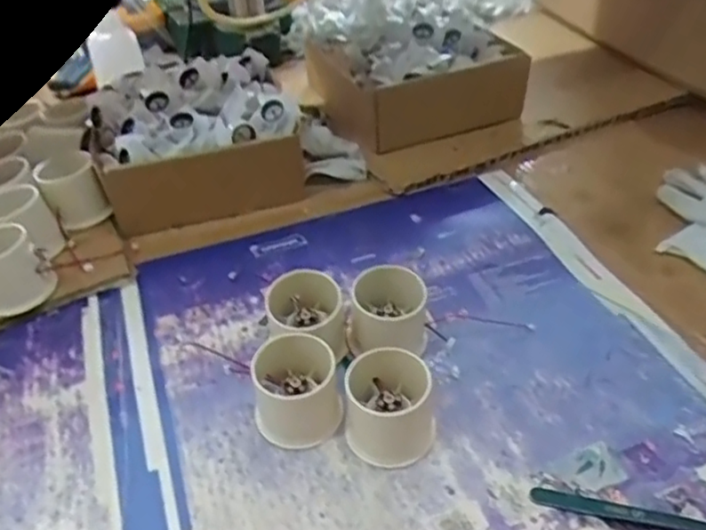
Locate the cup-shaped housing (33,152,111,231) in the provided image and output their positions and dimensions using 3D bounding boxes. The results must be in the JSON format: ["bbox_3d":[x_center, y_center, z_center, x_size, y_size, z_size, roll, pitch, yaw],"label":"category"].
[{"bbox_3d":[-0.254,-0.067,0.591,0.047,0.047,0.060,-21,43,-20],"label":"cup-shaped housing"}]

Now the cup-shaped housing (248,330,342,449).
[{"bbox_3d":[-0.037,0.076,0.417,0.056,0.047,0.060,-5,40,-2],"label":"cup-shaped housing"}]

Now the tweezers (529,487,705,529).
[{"bbox_3d":[0.162,0.139,0.360,0.121,0.006,0.011,8,42,13],"label":"tweezers"}]

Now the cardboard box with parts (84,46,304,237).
[{"bbox_3d":[-0.159,-0.138,0.633,0.184,0.097,0.190,-12,41,-11],"label":"cardboard box with parts"}]

